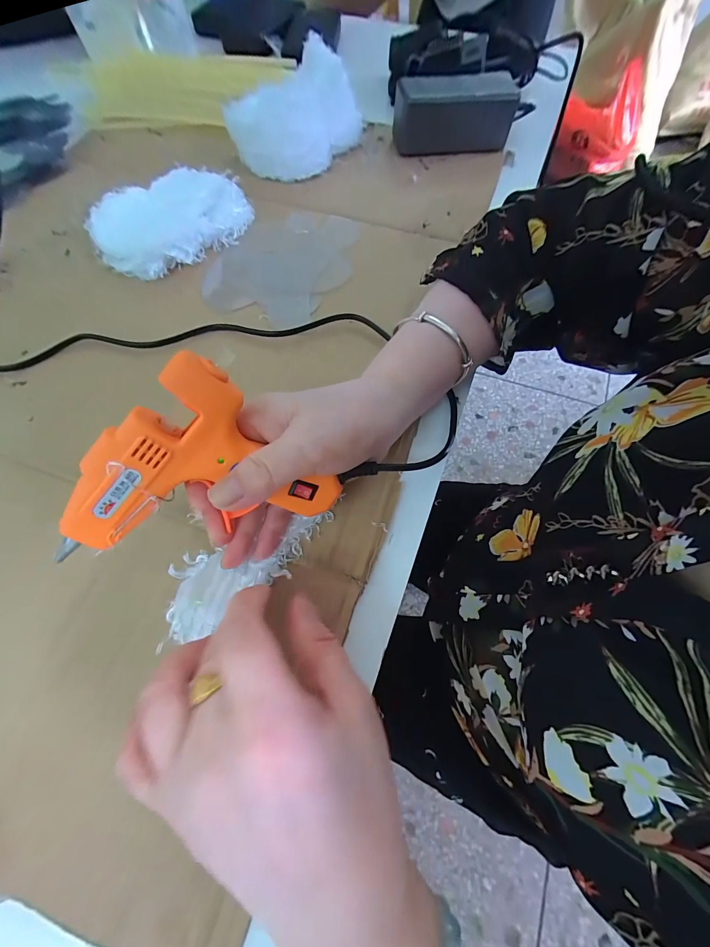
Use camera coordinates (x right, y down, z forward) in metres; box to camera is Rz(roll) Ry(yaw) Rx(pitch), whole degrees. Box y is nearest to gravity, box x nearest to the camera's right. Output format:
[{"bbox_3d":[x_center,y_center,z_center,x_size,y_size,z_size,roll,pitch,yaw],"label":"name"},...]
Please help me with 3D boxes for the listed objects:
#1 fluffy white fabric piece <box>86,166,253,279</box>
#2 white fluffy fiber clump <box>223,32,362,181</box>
[{"bbox_3d":[-0.181,-0.252,0.348,0.146,0.027,0.108,-38,71,-14],"label":"fluffy white fabric piece"},{"bbox_3d":[-0.063,-0.403,0.390,0.106,0.064,0.156,27,70,12],"label":"white fluffy fiber clump"}]

